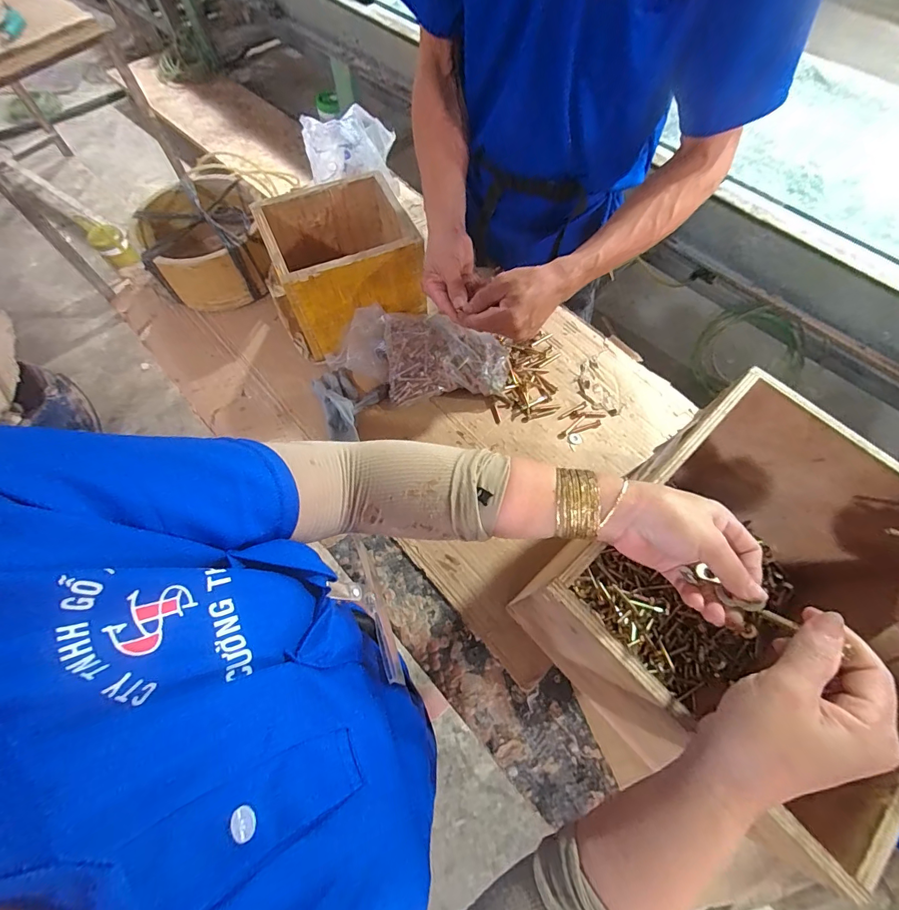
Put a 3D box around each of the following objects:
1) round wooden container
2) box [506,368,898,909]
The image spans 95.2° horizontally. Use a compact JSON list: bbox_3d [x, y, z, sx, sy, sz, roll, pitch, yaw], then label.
[{"bbox_3d":[-0.441,-0.385,0.746,0.201,0.114,0.237,-19,66,-11],"label":"round wooden container"},{"bbox_3d":[0.268,0.144,0.423,0.355,0.209,0.256,-39,72,-19],"label":"box"}]

